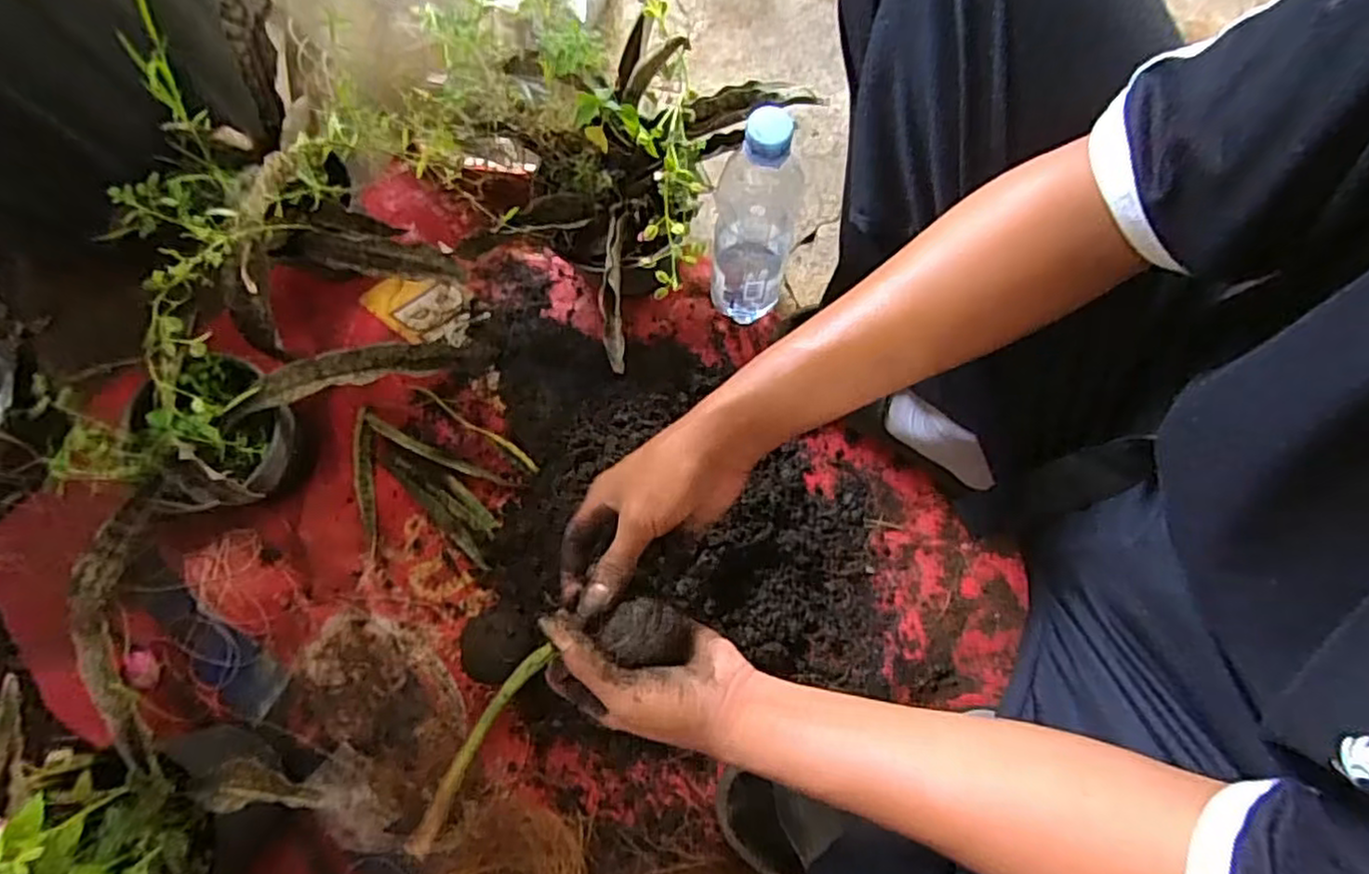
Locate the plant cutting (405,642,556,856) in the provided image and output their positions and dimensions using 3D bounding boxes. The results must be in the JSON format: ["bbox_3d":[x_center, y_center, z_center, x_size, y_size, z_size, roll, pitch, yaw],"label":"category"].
[{"bbox_3d":[-0.113,0.171,0.383,0.013,0.010,0.129,32,85,8],"label":"plant cutting"}]

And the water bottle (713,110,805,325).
[{"bbox_3d":[0.056,-0.174,0.581,0.059,0.243,0.078,7,78,3],"label":"water bottle"}]

